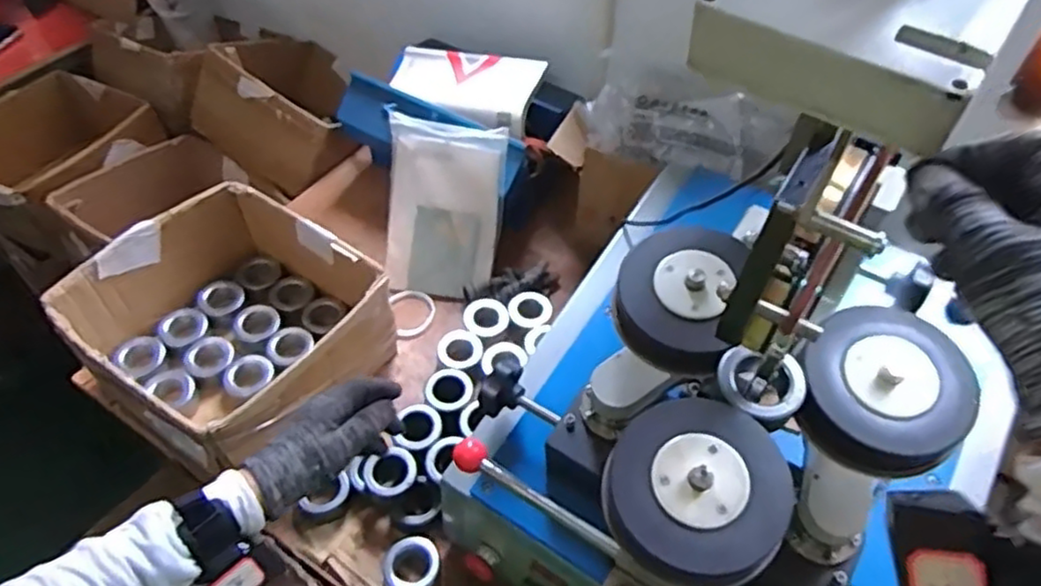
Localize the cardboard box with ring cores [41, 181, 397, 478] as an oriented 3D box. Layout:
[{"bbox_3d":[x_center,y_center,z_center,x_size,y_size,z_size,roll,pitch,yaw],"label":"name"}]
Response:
[{"bbox_3d":[-0.401,0.053,0.986,0.332,0.180,0.327,30,56,21],"label":"cardboard box with ring cores"}]

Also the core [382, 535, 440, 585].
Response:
[{"bbox_3d":[-0.138,0.341,0.869,0.071,0.042,0.065,-8,55,-26],"label":"core"}]

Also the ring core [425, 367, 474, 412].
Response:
[{"bbox_3d":[-0.099,0.137,0.987,0.067,0.022,0.076,-12,52,-11],"label":"ring core"}]

